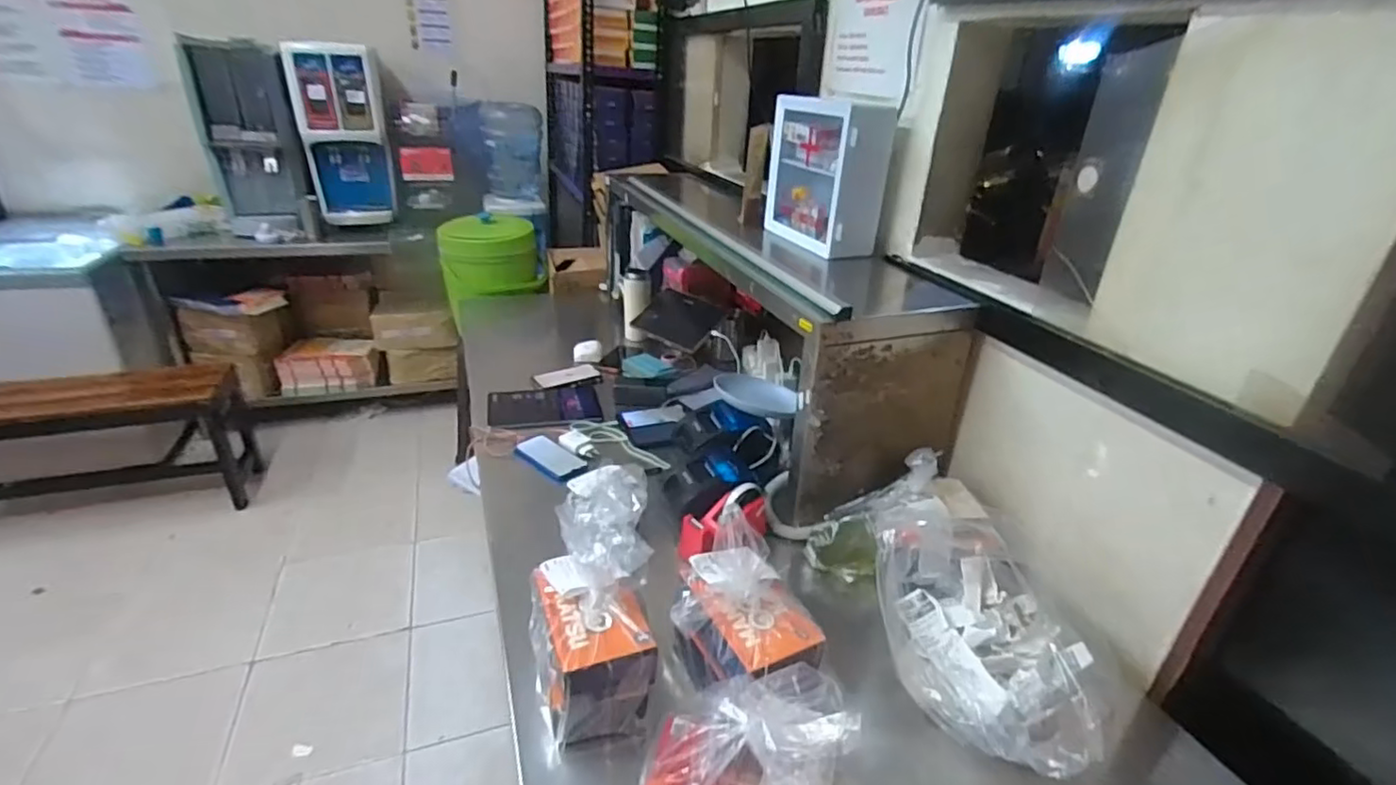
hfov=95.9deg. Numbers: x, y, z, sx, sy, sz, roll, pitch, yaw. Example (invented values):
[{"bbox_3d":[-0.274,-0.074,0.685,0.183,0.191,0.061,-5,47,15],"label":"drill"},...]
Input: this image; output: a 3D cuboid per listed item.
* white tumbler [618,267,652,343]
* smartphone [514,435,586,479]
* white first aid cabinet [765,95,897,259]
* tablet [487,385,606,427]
[{"bbox_3d":[-0.180,-0.251,1.783,0.090,0.213,0.072,2,-1,-3],"label":"white tumbler"},{"bbox_3d":[-0.298,0.127,1.253,0.160,0.010,0.078,22,33,33],"label":"smartphone"},{"bbox_3d":[0.255,-0.442,1.275,0.110,0.263,0.296,-7,29,-19],"label":"white first aid cabinet"},{"bbox_3d":[-0.349,0.030,1.438,0.246,0.013,0.165,-5,31,-15],"label":"tablet"}]

